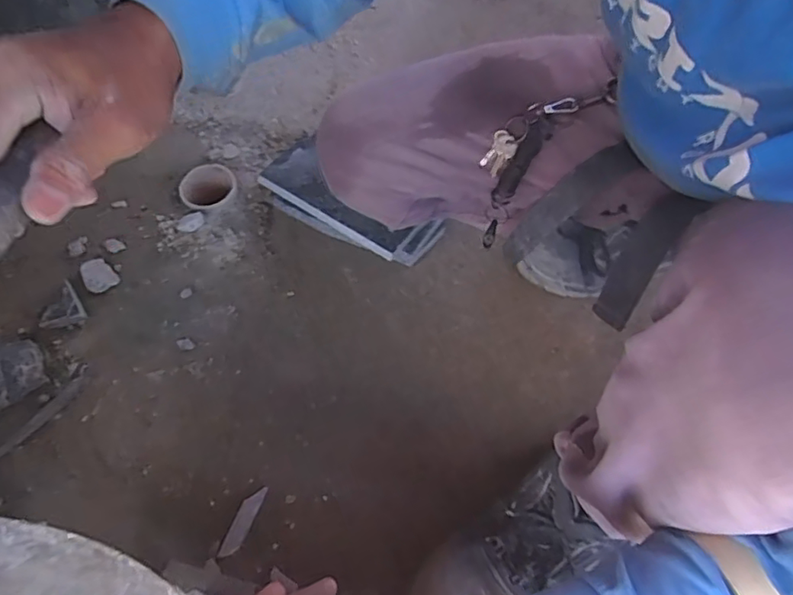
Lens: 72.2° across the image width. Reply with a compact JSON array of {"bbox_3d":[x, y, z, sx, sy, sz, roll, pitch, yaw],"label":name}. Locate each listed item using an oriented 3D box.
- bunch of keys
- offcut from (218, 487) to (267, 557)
[{"bbox_3d":[0.115,-0.153,0.494,0.097,0.033,0.024,-34,60,24],"label":"bunch of keys"},{"bbox_3d":[-0.160,0.233,0.567,0.021,0.004,0.073,15,53,9],"label":"offcut"}]

